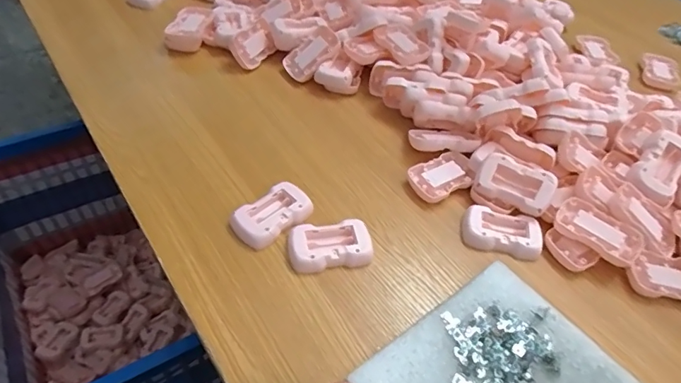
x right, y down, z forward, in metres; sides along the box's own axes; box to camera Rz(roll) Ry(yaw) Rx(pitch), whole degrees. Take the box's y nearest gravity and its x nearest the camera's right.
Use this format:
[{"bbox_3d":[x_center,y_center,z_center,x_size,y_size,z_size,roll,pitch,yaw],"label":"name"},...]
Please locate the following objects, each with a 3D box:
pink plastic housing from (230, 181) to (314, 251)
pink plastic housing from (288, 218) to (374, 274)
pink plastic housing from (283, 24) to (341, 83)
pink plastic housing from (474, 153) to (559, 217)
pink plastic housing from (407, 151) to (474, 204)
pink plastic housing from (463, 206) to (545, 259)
[{"bbox_3d":[-0.075,0.026,0.497,0.084,0.022,0.048,-35,60,-30],"label":"pink plastic housing"},{"bbox_3d":[-0.011,0.057,0.475,0.086,0.019,0.051,-4,50,-9],"label":"pink plastic housing"},{"bbox_3d":[-0.042,-0.205,0.684,0.089,0.020,0.056,-43,62,6],"label":"pink plastic housing"},{"bbox_3d":[0.204,-0.010,0.527,0.084,0.016,0.052,26,83,18],"label":"pink plastic housing"},{"bbox_3d":[0.127,-0.018,0.564,0.084,0.015,0.053,-23,55,-23],"label":"pink plastic housing"},{"bbox_3d":[0.183,0.046,0.514,0.086,0.015,0.053,11,49,4],"label":"pink plastic housing"}]

